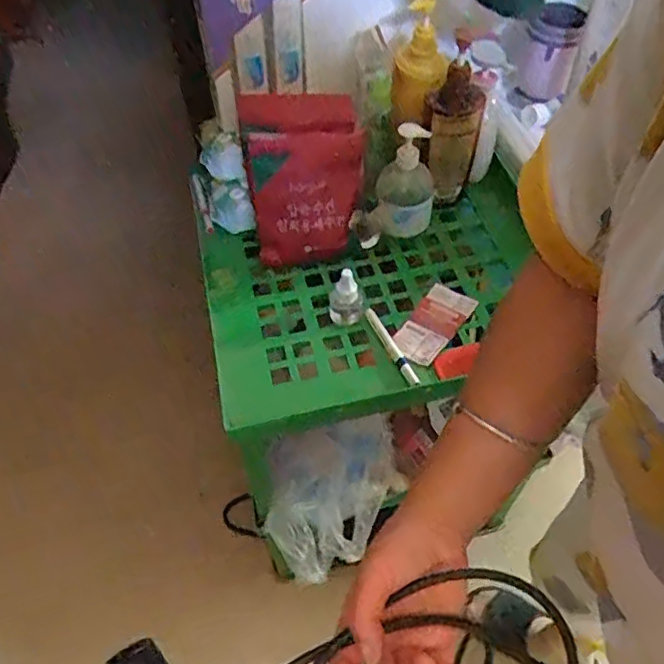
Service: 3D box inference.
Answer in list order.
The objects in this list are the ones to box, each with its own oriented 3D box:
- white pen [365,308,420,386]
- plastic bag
[{"bbox_3d":[0.076,0.018,0.783,0.018,0.017,0.132,-19,55,-13],"label":"white pen"},{"bbox_3d":[0.005,0.228,0.898,0.216,0.085,0.188,-20,56,-13],"label":"plastic bag"}]

